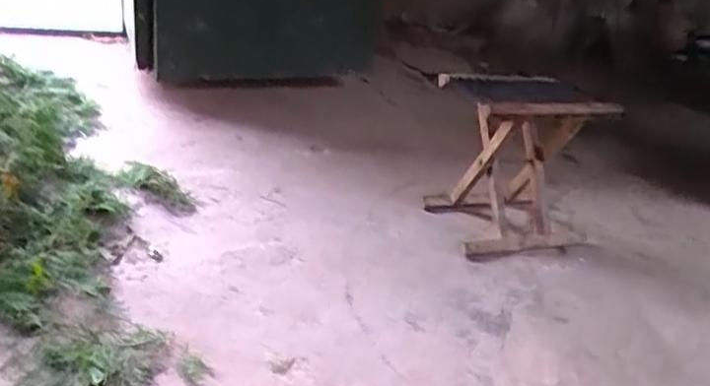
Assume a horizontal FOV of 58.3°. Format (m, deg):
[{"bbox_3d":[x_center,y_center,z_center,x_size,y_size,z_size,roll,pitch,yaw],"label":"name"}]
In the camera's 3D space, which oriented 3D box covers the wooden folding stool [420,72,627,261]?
[{"bbox_3d":[0.341,-0.074,1.407,0.304,0.326,0.310,-2,30,-16],"label":"wooden folding stool"}]

